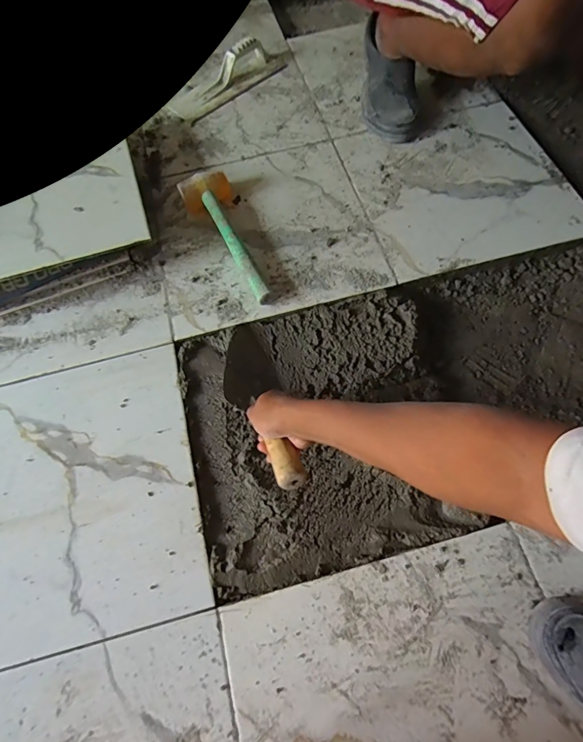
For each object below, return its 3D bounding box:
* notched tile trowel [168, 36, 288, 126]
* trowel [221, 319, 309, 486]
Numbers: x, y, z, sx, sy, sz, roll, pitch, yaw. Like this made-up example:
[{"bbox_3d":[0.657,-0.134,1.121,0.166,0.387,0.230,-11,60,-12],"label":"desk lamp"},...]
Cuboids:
[{"bbox_3d":[-0.145,-0.702,0.916,0.330,0.057,0.095,-39,70,-15],"label":"notched tile trowel"},{"bbox_3d":[-0.047,0.041,0.562,0.081,0.057,0.307,-20,39,-7],"label":"trowel"}]

